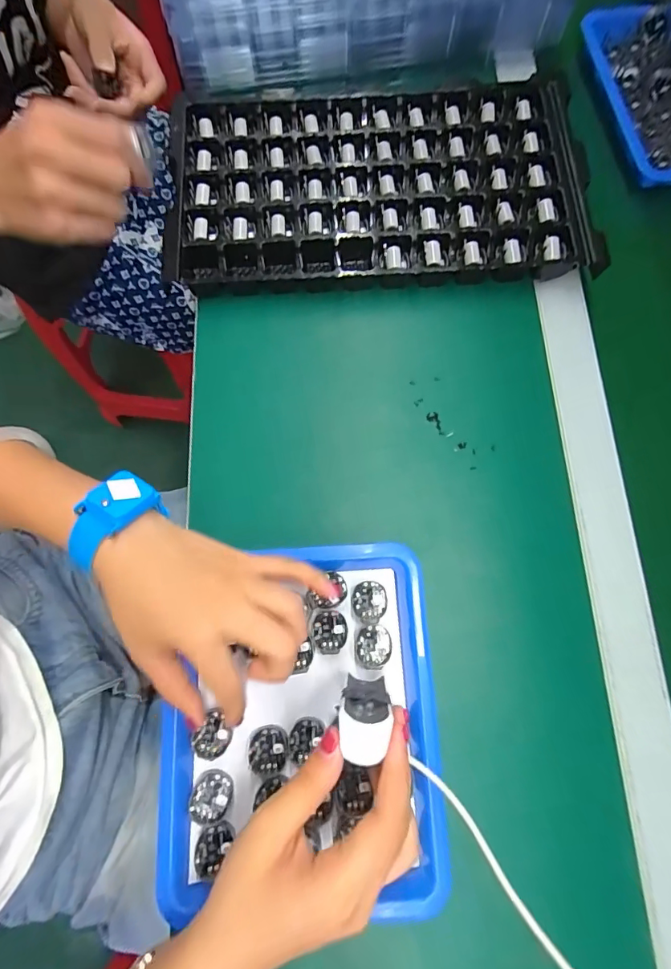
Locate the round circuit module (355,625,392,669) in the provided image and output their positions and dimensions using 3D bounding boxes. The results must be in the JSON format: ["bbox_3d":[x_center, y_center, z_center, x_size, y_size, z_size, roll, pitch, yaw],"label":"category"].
[{"bbox_3d":[0.026,0.112,0.316,0.025,0.004,0.027,0,74,0],"label":"round circuit module"}]

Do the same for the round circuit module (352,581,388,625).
[{"bbox_3d":[0.025,0.083,0.325,0.023,0.004,0.028,-12,74,-3],"label":"round circuit module"}]

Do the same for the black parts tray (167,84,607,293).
[{"bbox_3d":[0.033,-0.267,0.413,0.359,0.030,0.193,-1,74,0],"label":"black parts tray"}]

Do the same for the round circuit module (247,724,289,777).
[{"bbox_3d":[-0.044,0.175,0.303,0.027,0.008,0.027,0,74,0],"label":"round circuit module"}]

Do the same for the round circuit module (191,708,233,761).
[{"bbox_3d":[-0.081,0.167,0.304,0.023,0.010,0.025,0,74,0],"label":"round circuit module"}]

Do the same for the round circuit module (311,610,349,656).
[{"bbox_3d":[-0.004,0.103,0.320,0.025,0.004,0.029,-6,74,-2],"label":"round circuit module"}]

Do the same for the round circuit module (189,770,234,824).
[{"bbox_3d":[-0.079,0.200,0.294,0.025,0.007,0.027,0,74,0],"label":"round circuit module"}]

